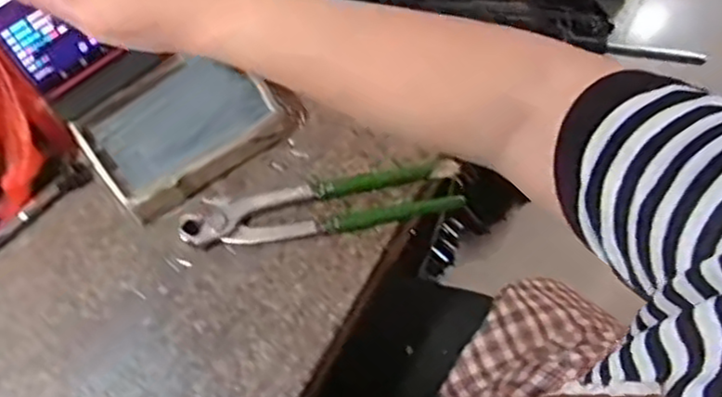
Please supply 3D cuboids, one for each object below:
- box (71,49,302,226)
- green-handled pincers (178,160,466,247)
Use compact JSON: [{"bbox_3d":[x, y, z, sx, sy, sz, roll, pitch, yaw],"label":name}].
[{"bbox_3d":[-0.123,-0.054,0.496,0.143,0.049,0.093,-35,75,-14],"label":"box"},{"bbox_3d":[-0.030,0.005,0.496,0.191,0.019,0.042,-10,70,-6],"label":"green-handled pincers"}]

